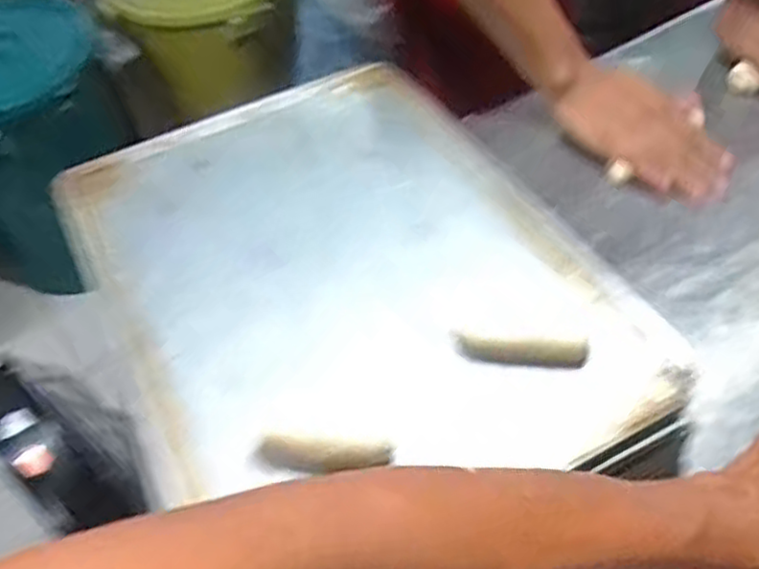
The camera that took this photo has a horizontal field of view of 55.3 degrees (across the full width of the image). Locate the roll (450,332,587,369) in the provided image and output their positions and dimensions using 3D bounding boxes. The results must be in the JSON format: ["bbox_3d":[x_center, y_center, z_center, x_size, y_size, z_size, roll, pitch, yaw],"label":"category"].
[{"bbox_3d":[0.101,0.046,0.516,0.094,0.021,0.017,2,54,5],"label":"roll"}]

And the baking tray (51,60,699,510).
[{"bbox_3d":[-0.034,-0.011,0.579,0.353,0.028,0.446,-26,56,-14],"label":"baking tray"}]

